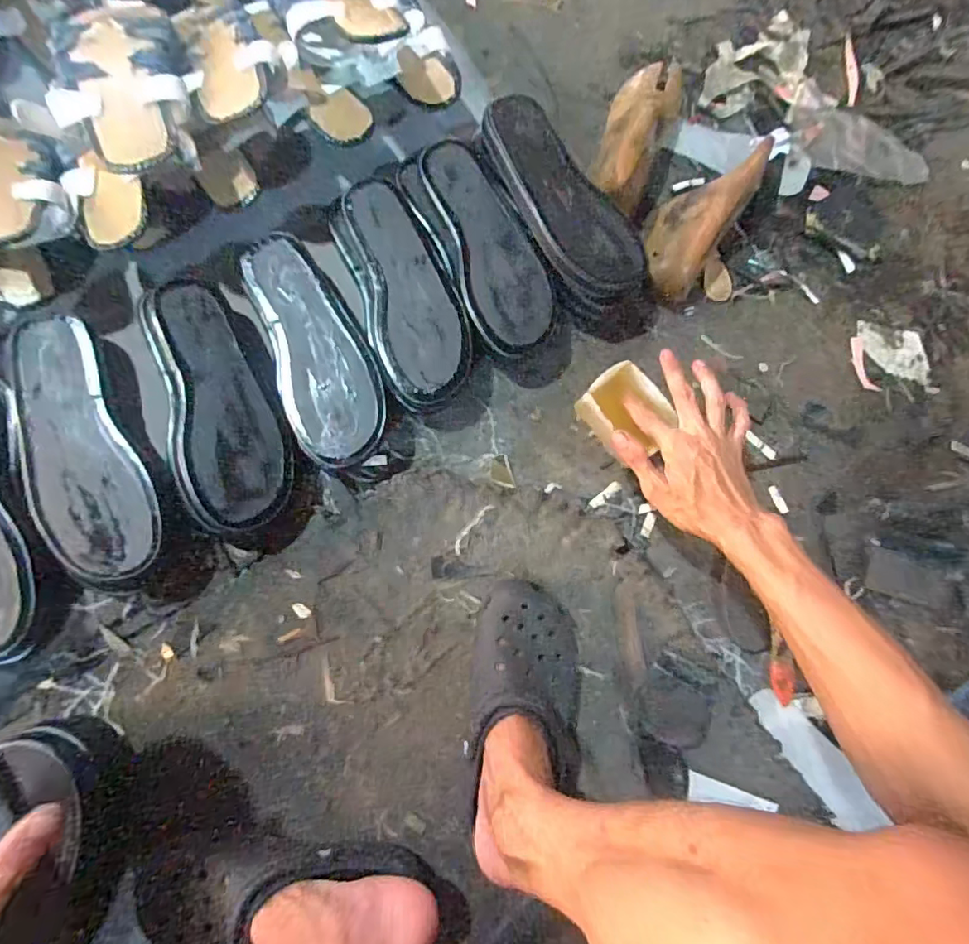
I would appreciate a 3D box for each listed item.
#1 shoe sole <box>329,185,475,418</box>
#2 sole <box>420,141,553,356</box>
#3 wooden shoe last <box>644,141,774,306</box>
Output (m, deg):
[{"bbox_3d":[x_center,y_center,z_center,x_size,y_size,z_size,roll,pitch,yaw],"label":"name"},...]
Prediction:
[{"bbox_3d":[-0.084,-0.187,0.576,0.099,0.039,0.245,-17,85,-9],"label":"shoe sole"},{"bbox_3d":[0.007,-0.245,0.573,0.088,0.020,0.233,-19,86,-9],"label":"sole"},{"bbox_3d":[0.258,-0.309,0.642,0.083,0.057,0.227,33,79,0],"label":"wooden shoe last"}]

